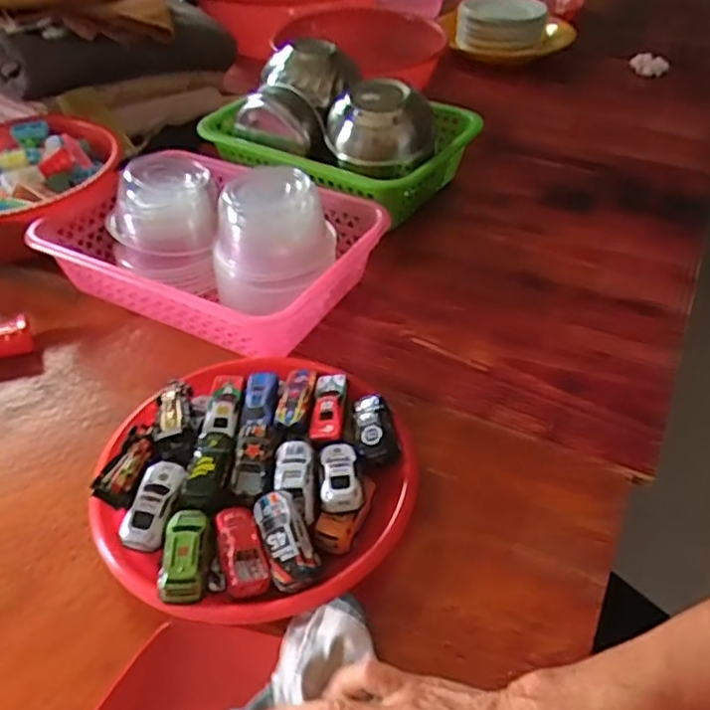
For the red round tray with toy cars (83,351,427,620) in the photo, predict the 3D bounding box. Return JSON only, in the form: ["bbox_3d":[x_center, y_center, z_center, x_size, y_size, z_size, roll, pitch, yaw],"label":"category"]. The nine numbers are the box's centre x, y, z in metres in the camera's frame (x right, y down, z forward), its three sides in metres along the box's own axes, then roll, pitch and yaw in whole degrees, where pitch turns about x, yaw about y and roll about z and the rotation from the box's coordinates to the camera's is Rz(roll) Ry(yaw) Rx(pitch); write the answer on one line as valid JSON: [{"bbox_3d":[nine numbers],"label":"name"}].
[{"bbox_3d":[-0.068,0.085,0.479,0.213,0.047,0.212,-1,43,1],"label":"red round tray with toy cars"}]

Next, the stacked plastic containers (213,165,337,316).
[{"bbox_3d":[-0.074,-0.105,0.628,0.104,0.121,0.108,11,44,13],"label":"stacked plastic containers"}]

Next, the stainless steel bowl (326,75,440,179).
[{"bbox_3d":[0.030,-0.255,0.727,0.115,0.080,0.098,1,43,3],"label":"stainless steel bowl"}]

